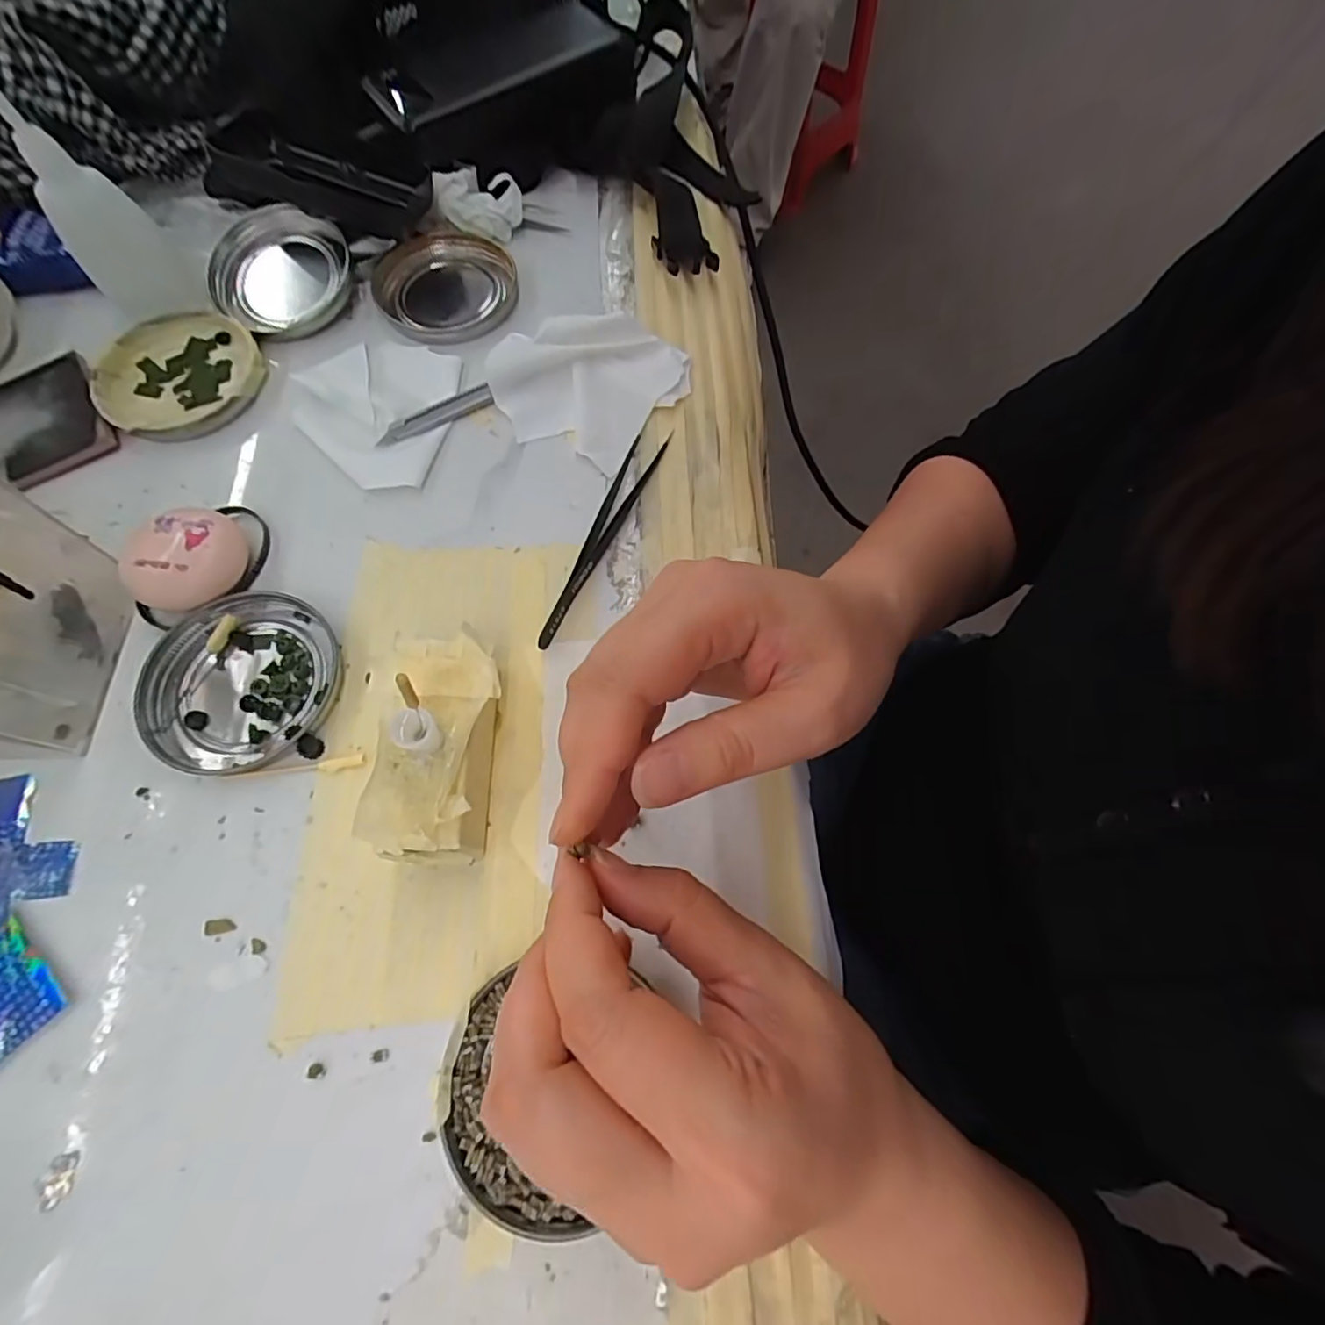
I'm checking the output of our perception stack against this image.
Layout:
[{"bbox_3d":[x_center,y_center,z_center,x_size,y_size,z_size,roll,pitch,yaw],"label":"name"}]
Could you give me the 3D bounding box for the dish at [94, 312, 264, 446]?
[{"bbox_3d":[-0.251,-0.150,0.311,0.079,0.009,0.074,0,69,-1],"label":"dish"}]

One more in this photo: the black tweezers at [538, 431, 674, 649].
[{"bbox_3d":[-0.032,-0.061,0.281,0.017,0.007,0.121,25,71,8],"label":"black tweezers"}]

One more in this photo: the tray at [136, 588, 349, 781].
[{"bbox_3d":[-0.179,0.008,0.253,0.077,0.009,0.074,-22,71,-9],"label":"tray"}]

